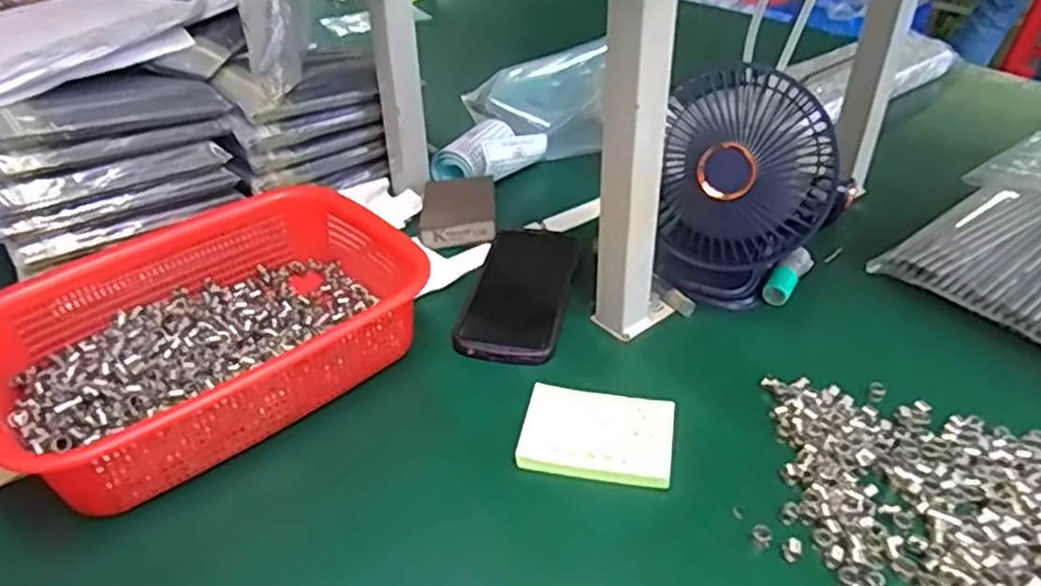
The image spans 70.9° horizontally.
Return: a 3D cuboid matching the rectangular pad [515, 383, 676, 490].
[{"bbox_3d":[0.051,0.092,0.478,0.095,0.014,0.067,6,36,11],"label":"rectangular pad"}]

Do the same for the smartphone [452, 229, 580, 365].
[{"bbox_3d":[0.002,-0.003,0.612,0.078,0.015,0.172,6,36,11],"label":"smartphone"}]

